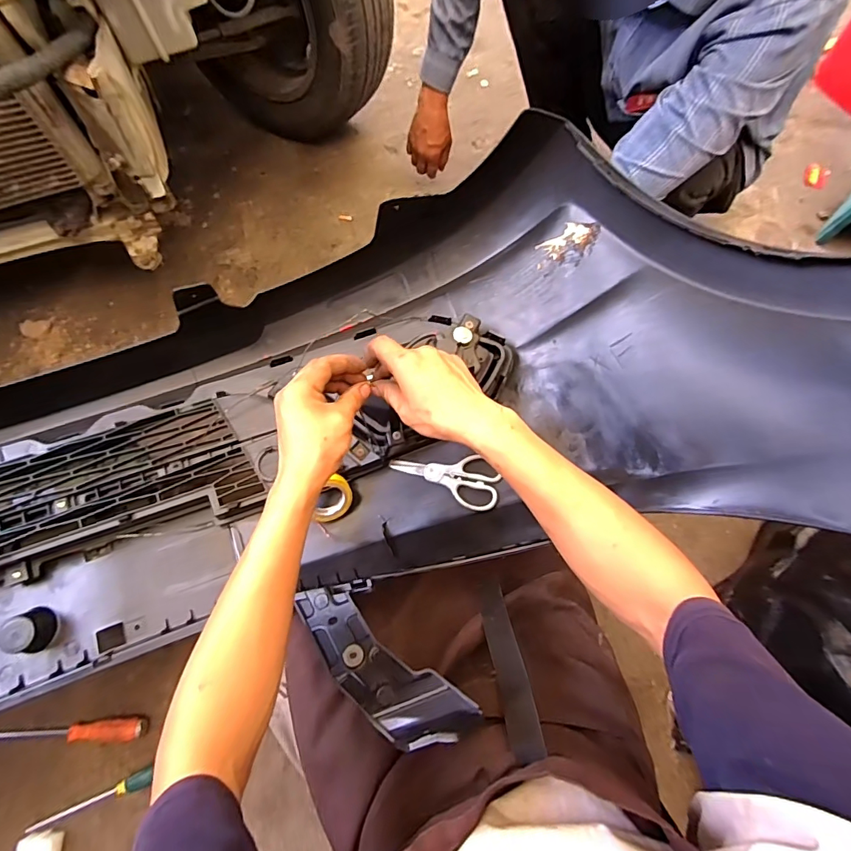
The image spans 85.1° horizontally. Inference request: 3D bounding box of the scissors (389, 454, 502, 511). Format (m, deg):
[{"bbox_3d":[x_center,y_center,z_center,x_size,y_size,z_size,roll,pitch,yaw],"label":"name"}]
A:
[{"bbox_3d":[0.025,0.066,0.626,0.154,0.014,0.065,13,69,22],"label":"scissors"}]

